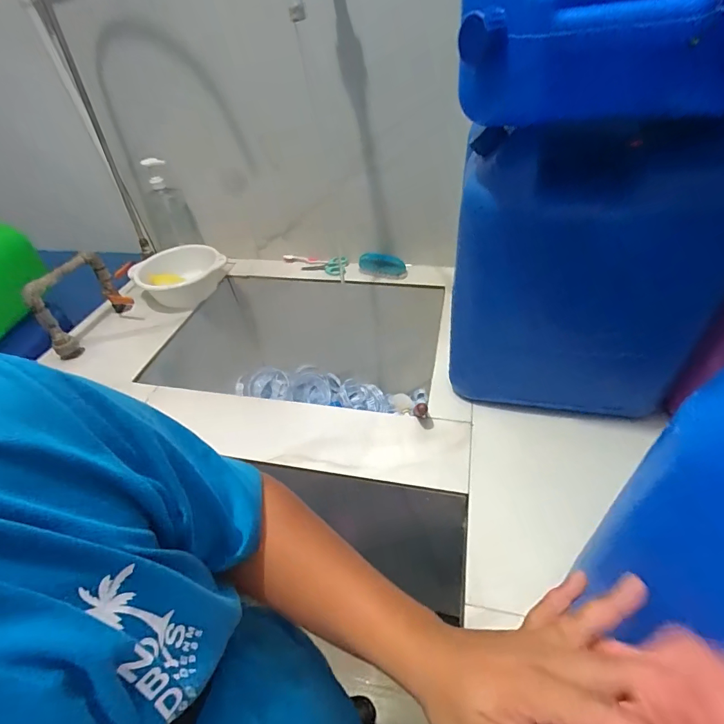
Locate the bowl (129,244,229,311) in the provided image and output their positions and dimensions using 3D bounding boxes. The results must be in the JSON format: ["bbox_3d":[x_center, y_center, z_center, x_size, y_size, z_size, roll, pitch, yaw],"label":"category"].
[{"bbox_3d":[-0.455,-0.214,1.045,0.204,0.089,0.204,-4,43,4],"label":"bowl"}]

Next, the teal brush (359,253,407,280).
[{"bbox_3d":[0.050,-0.239,1.030,0.128,0.051,0.058,11,46,19],"label":"teal brush"}]

